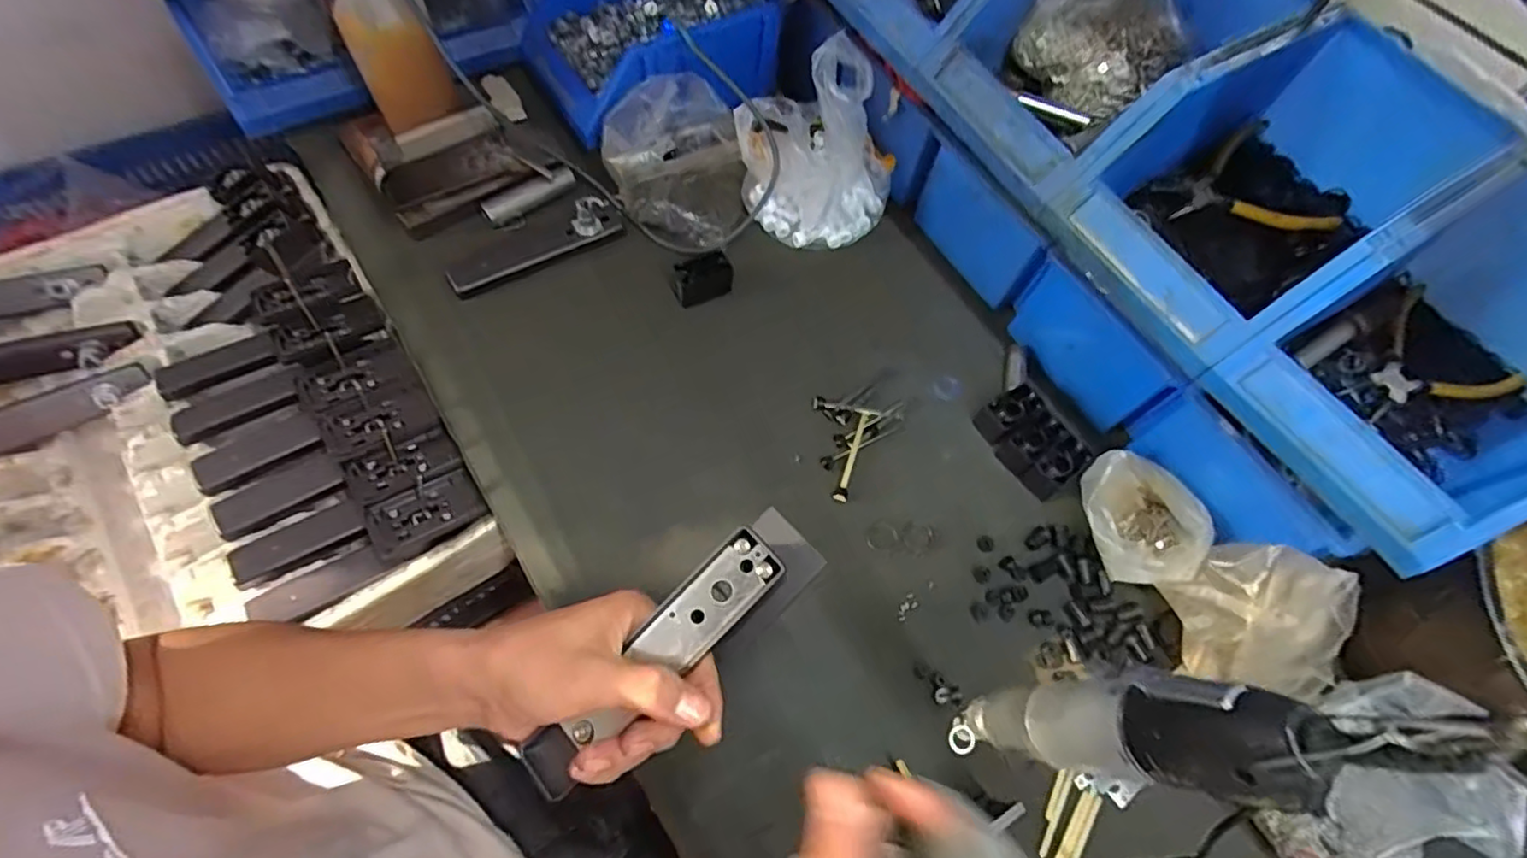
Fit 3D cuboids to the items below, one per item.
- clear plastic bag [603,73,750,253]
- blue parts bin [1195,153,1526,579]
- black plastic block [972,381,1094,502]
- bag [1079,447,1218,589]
[{"bbox_3d":[-0.076,-0.256,0.626,0.129,0.079,0.140,-37,72,-19],"label":"clear plastic bag"},{"bbox_3d":[0.429,-0.044,0.408,0.248,0.111,0.146,-28,69,-17],"label":"blue parts bin"},{"bbox_3d":[0.232,0.008,0.566,0.058,0.023,0.089,-34,71,-19],"label":"black plastic block"},{"bbox_3d":[0.303,0.072,0.530,0.085,0.045,0.103,-24,68,-15],"label":"bag"}]

